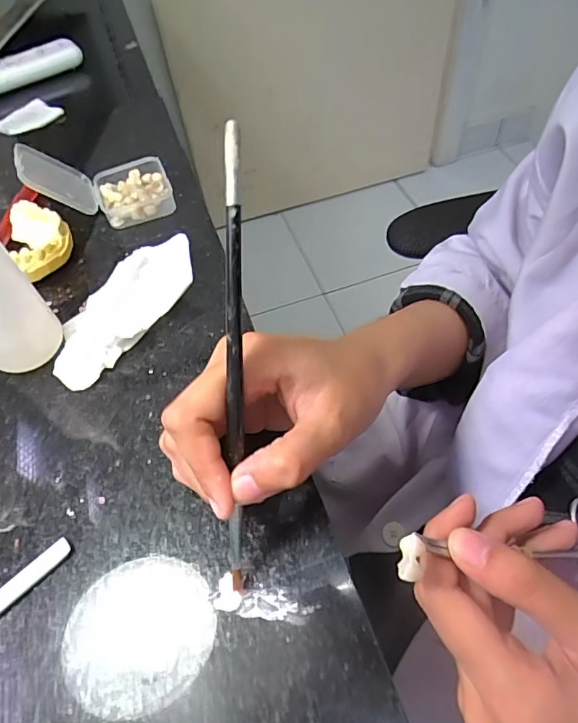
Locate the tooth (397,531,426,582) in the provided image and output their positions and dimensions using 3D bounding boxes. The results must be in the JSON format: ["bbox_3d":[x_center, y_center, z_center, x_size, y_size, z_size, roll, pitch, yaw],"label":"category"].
[{"bbox_3d":[0.043,0.069,0.169,0.008,0.005,0.016,8,56,9],"label":"tooth"}]

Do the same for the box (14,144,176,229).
[{"bbox_3d":[-0.142,-0.138,0.362,0.095,0.054,0.053,-19,55,-9],"label":"box"}]

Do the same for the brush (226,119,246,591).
[{"bbox_3d":[-0.022,0.009,0.191,0.006,0.188,0.008,3,16,6],"label":"brush"}]

